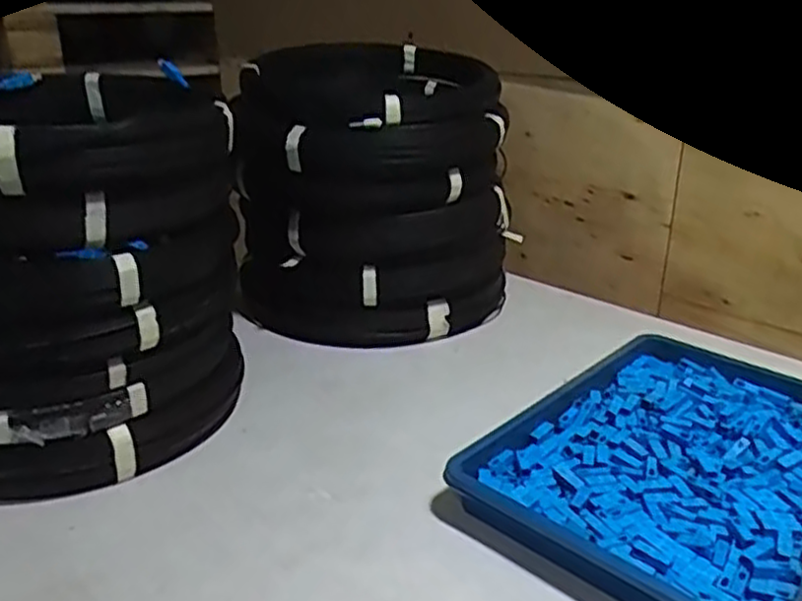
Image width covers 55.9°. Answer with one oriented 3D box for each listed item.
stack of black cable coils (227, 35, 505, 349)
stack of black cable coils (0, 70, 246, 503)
[{"bbox_3d":[-0.026,-0.119,0.863,0.288,0.286,0.272,2,22,4],"label":"stack of black cable coils"},{"bbox_3d":[-0.274,-0.028,0.624,0.262,0.270,0.275,-4,22,-10],"label":"stack of black cable coils"}]

